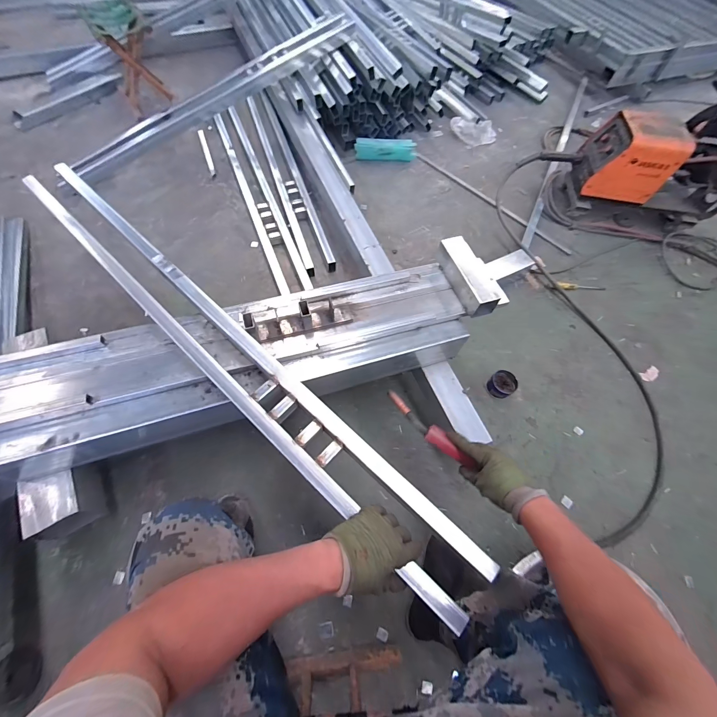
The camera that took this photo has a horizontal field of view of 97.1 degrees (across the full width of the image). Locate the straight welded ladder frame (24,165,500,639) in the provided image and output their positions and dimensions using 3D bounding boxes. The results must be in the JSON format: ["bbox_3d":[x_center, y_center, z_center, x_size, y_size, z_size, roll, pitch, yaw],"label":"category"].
[{"bbox_3d":[-0.265,-0.012,0.632,1.228,0.064,0.114,40,68,13],"label":"straight welded ladder frame"}]

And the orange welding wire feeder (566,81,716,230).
[{"bbox_3d":[1.098,-0.716,1.168,0.512,0.378,0.227,12,63,3],"label":"orange welding wire feeder"}]

